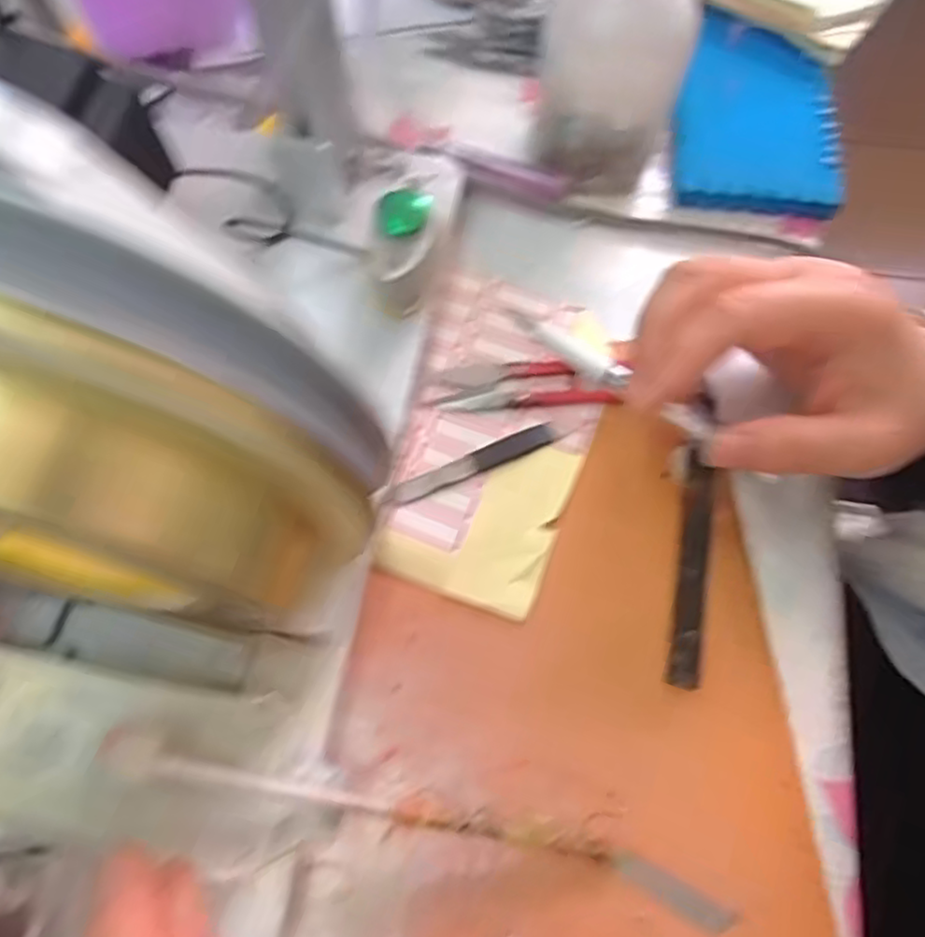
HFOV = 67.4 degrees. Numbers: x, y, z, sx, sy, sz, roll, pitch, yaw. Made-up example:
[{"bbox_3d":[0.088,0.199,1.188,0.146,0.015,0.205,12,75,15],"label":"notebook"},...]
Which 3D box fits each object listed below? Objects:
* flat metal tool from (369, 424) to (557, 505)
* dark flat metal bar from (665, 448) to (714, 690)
[{"bbox_3d":[0.002,-0.001,0.294,0.081,0.004,0.010,-23,69,-10],"label":"flat metal tool"},{"bbox_3d":[0.091,0.037,0.275,0.013,0.006,0.097,12,64,4],"label":"dark flat metal bar"}]

